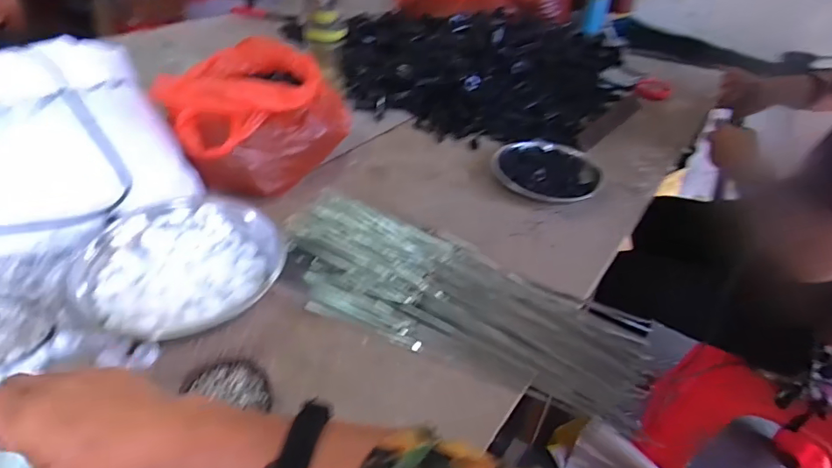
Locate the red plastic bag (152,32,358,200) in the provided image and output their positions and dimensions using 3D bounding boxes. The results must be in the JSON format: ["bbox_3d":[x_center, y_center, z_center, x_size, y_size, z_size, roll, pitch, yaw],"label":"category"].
[{"bbox_3d":[-0.250,-0.206,0.824,0.269,0.141,0.288,-1,39,-10],"label":"red plastic bag"}]

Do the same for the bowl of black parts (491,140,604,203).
[{"bbox_3d":[0.233,-0.118,0.892,0.185,0.038,0.186,4,39,-3],"label":"bowl of black parts"}]

